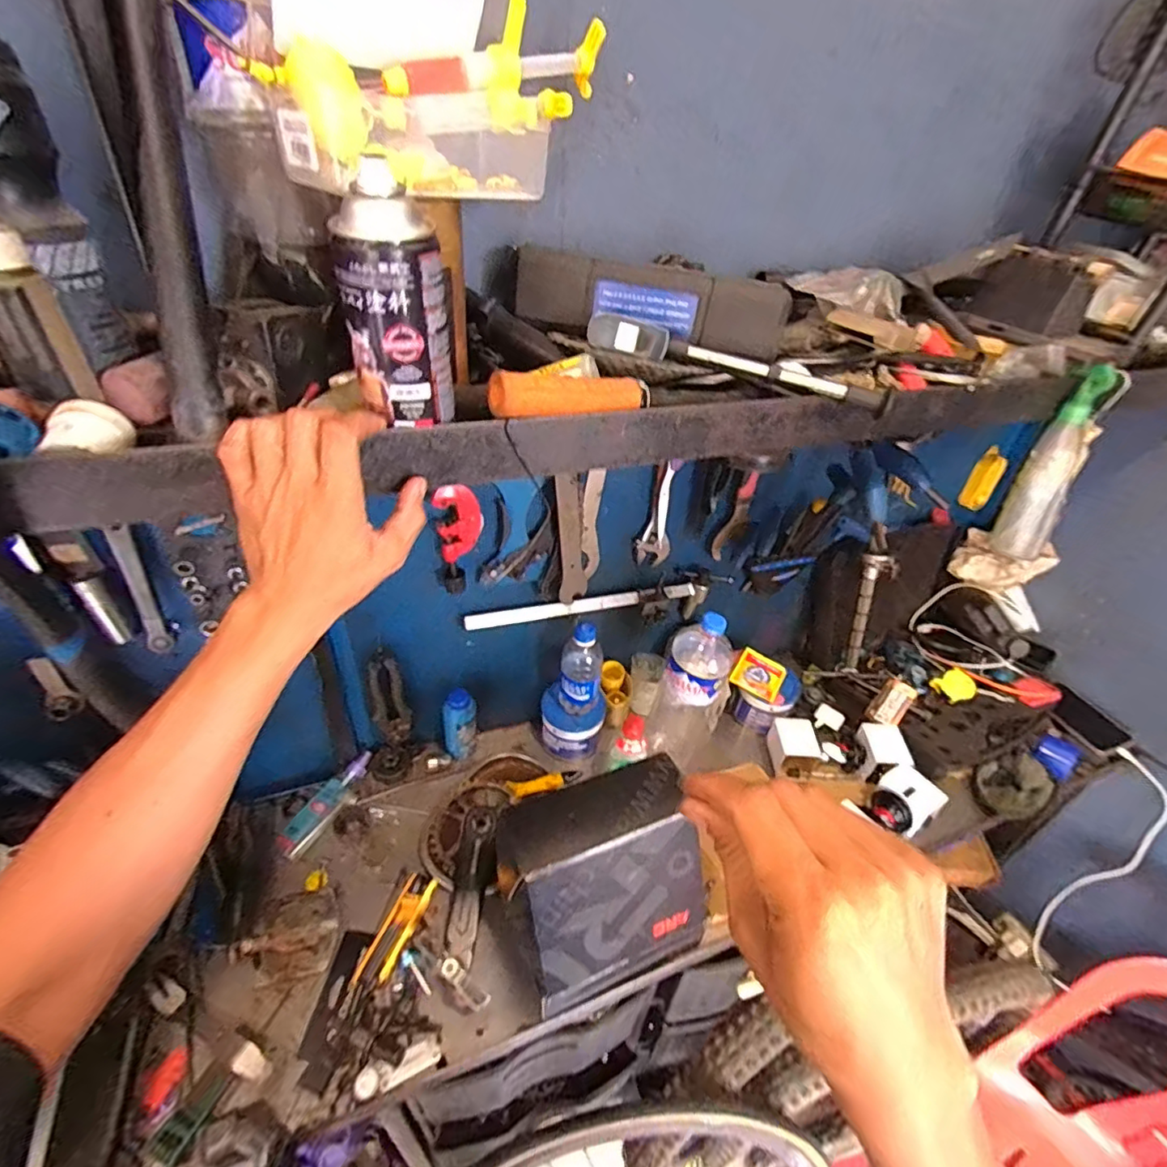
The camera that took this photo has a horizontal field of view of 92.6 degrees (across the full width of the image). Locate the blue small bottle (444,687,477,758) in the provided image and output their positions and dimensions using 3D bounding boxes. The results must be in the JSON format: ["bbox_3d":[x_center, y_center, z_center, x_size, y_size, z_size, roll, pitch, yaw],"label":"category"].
[{"bbox_3d":[-0.188,0.221,0.857,0.046,0.158,0.037,-5,37,-13],"label":"blue small bottle"}]

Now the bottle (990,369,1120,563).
[{"bbox_3d":[0.577,-0.138,0.683,0.061,0.236,0.051,27,41,27],"label":"bottle"}]

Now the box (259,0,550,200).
[{"bbox_3d":[-0.120,-0.368,0.406,0.203,0.134,0.091,-26,46,-35],"label":"box"}]

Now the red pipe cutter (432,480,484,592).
[{"bbox_3d":[-0.154,-0.054,0.700,0.055,0.149,0.025,-12,39,-22],"label":"red pipe cutter"}]

